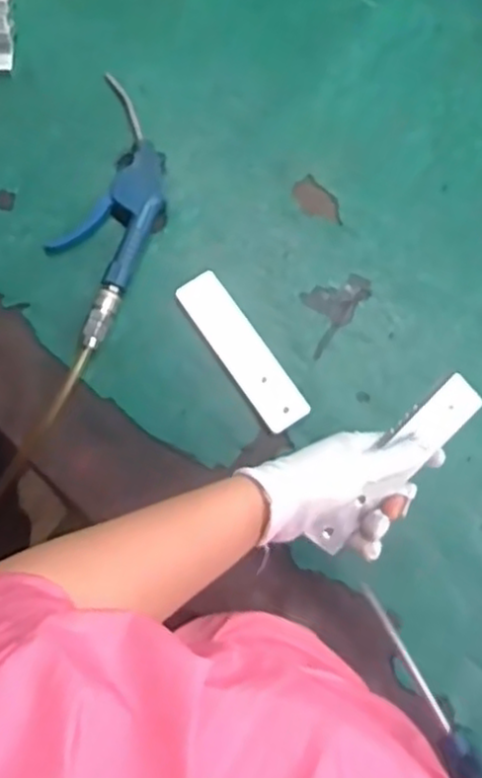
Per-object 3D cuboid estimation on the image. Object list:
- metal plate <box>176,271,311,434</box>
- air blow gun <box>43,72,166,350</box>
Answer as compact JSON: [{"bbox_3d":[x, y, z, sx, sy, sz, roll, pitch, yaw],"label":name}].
[{"bbox_3d":[0.002,-0.034,0.657,0.044,0.011,0.158,-34,78,-7],"label":"metal plate"},{"bbox_3d":[-0.124,-0.169,0.686,0.089,0.021,0.260,18,78,5],"label":"air blow gun"}]

